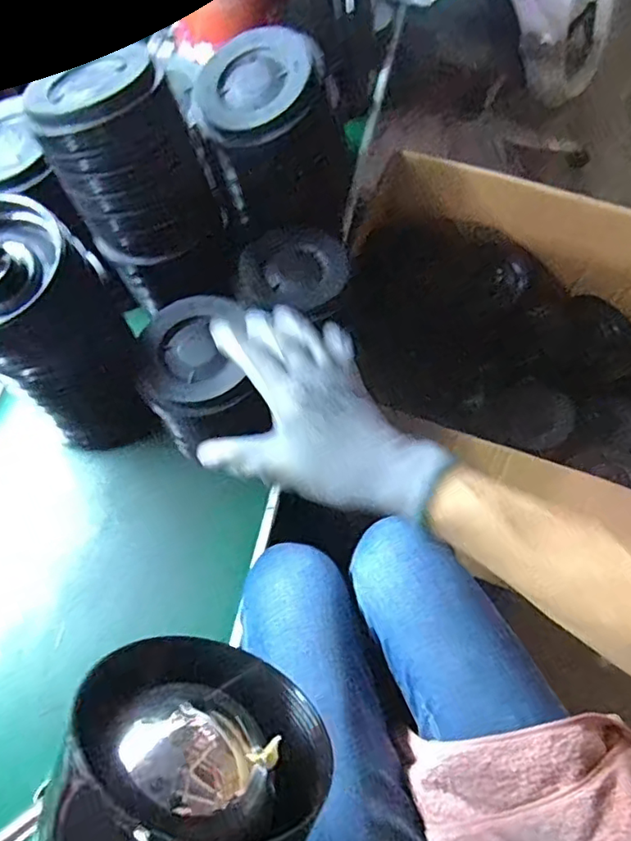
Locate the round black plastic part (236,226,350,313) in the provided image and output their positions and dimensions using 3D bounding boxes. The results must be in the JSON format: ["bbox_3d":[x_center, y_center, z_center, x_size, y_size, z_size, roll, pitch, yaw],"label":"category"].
[{"bbox_3d":[-0.020,-0.154,0.578,0.104,0.016,0.108,0,66,1],"label":"round black plastic part"}]

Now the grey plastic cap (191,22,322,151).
[{"bbox_3d":[-0.056,-0.313,0.537,0.117,0.021,0.104,-33,80,11],"label":"grey plastic cap"}]

